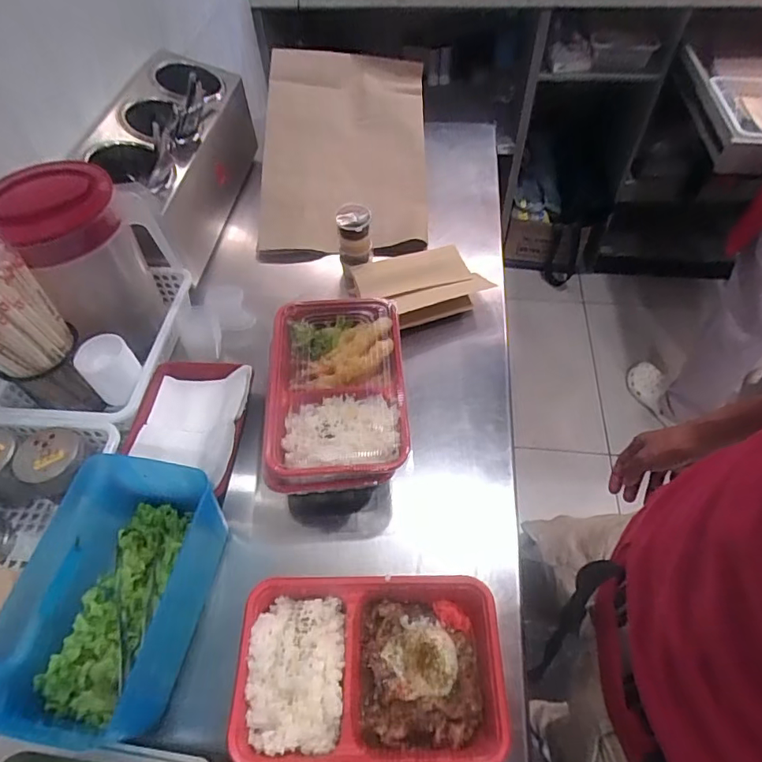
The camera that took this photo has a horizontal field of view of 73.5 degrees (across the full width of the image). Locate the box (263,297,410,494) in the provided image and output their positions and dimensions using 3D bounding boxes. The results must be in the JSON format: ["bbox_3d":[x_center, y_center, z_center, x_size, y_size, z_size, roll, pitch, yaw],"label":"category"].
[{"bbox_3d":[-0.049,0.009,0.550,0.147,0.050,0.222,-1,54,1],"label":"box"}]

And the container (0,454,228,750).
[{"bbox_3d":[-0.241,0.188,0.455,0.132,0.098,0.211,7,55,7],"label":"container"}]

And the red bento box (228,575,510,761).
[{"bbox_3d":[-0.009,0.247,0.439,0.220,0.051,0.143,-1,54,2],"label":"red bento box"}]

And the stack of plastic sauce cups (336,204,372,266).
[{"bbox_3d":[-0.036,-0.206,0.719,0.047,0.073,0.042,-3,54,0],"label":"stack of plastic sauce cups"}]

